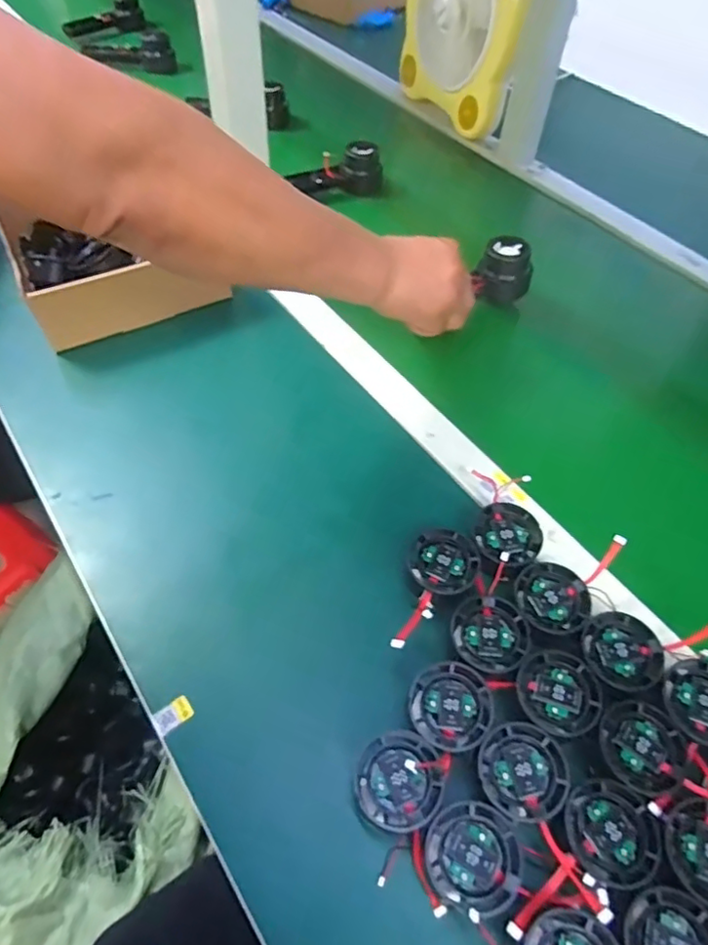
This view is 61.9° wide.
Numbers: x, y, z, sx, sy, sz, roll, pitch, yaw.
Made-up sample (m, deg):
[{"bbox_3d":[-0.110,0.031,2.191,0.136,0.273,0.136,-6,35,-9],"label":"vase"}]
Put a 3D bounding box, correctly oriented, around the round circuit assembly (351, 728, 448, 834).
[{"bbox_3d":[0.027,0.182,0.350,0.050,0.010,0.052,1,53,-2],"label":"round circuit assembly"}]

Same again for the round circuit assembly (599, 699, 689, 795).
[{"bbox_3d":[0.179,0.169,0.366,0.050,0.013,0.049,1,53,-2],"label":"round circuit assembly"}]

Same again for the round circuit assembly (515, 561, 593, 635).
[{"bbox_3d":[0.143,0.089,0.424,0.051,0.009,0.049,14,54,8],"label":"round circuit assembly"}]

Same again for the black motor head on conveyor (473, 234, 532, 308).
[{"bbox_3d":[0.167,-0.223,0.653,0.058,0.051,0.056,19,55,11],"label":"black motor head on conveyor"}]

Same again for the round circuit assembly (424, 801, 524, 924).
[{"bbox_3d":[0.067,0.215,0.329,0.050,0.017,0.051,23,56,14],"label":"round circuit assembly"}]

